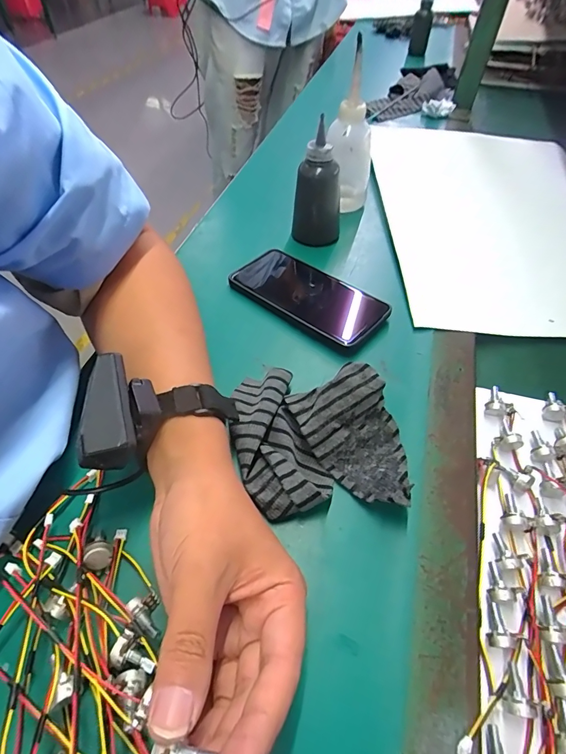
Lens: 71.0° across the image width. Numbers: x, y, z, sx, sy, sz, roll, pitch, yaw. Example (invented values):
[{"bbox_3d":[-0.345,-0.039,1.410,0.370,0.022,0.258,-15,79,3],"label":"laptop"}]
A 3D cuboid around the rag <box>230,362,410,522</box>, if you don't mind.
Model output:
[{"bbox_3d":[0.027,0.043,0.305,0.125,0.034,0.117,-3,51,-4],"label":"rag"}]

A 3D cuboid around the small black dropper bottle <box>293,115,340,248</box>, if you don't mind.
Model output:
[{"bbox_3d":[0.041,-0.211,0.466,0.045,0.119,0.040,-19,54,-16],"label":"small black dropper bottle"}]

